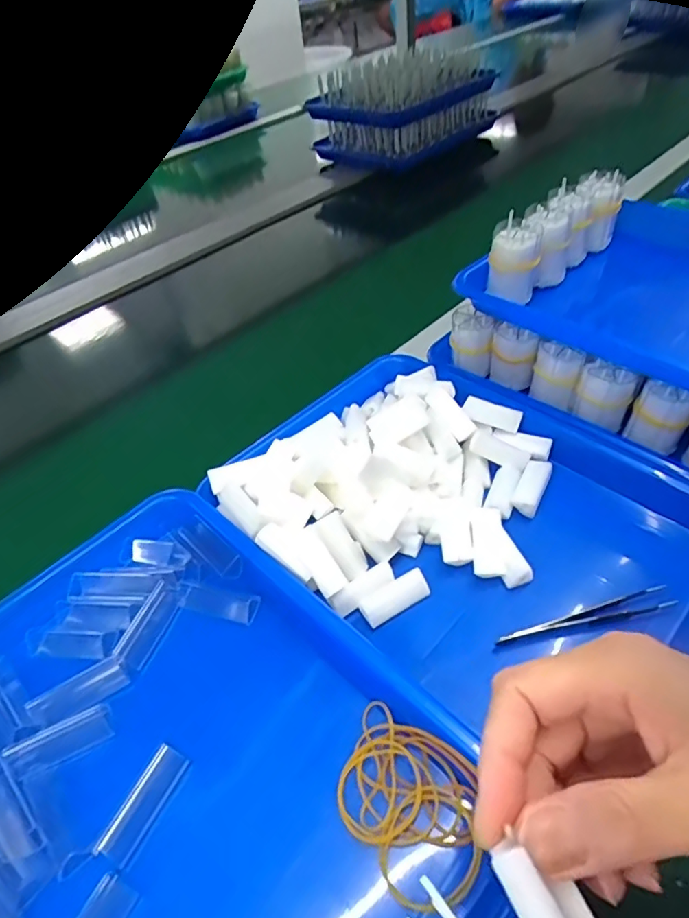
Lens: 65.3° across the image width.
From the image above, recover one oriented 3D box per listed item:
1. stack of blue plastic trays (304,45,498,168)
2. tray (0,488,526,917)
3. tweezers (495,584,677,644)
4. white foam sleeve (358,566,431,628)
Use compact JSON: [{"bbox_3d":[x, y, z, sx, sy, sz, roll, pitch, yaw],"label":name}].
[{"bbox_3d":[0.117,-0.673,1.010,0.316,0.132,0.200,-31,49,-21],"label":"stack of blue plastic trays"},{"bbox_3d":[-0.098,0.168,0.284,0.333,0.045,0.244,32,57,33],"label":"tray"},{"bbox_3d":[0.149,0.098,0.331,0.112,0.009,0.013,-13,45,-5],"label":"tweezers"},{"bbox_3d":[0.033,0.090,0.352,0.046,0.010,0.019,-26,48,-17],"label":"white foam sleeve"}]

